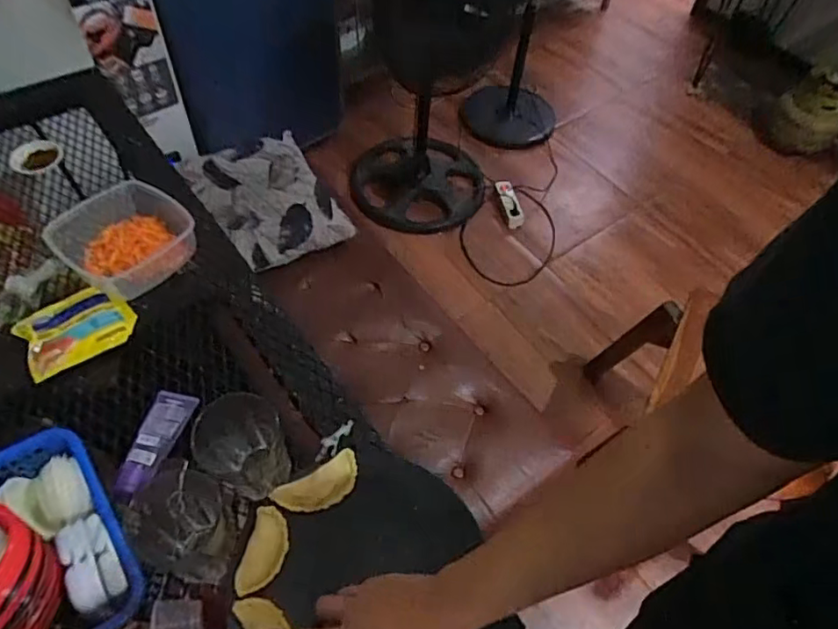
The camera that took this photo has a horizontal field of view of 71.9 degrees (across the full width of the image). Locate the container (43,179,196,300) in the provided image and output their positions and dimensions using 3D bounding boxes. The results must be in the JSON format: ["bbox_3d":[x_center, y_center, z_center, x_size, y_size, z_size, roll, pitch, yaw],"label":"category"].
[{"bbox_3d":[-0.424,-0.107,0.833,0.164,0.074,0.156,-35,63,-25],"label":"container"}]

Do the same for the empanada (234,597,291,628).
[{"bbox_3d":[-0.144,0.310,0.554,0.038,0.019,0.091,-24,57,-19],"label":"empanada"}]

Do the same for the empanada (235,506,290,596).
[{"bbox_3d":[-0.161,0.248,0.607,0.040,0.014,0.085,10,54,3],"label":"empanada"}]

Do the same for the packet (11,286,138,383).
[{"bbox_3d":[-0.455,0.014,0.763,0.133,0.014,0.108,-34,63,-25],"label":"packet"}]

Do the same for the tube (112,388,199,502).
[{"bbox_3d":[-0.312,0.151,0.681,0.046,0.030,0.141,10,54,4],"label":"tube"}]

